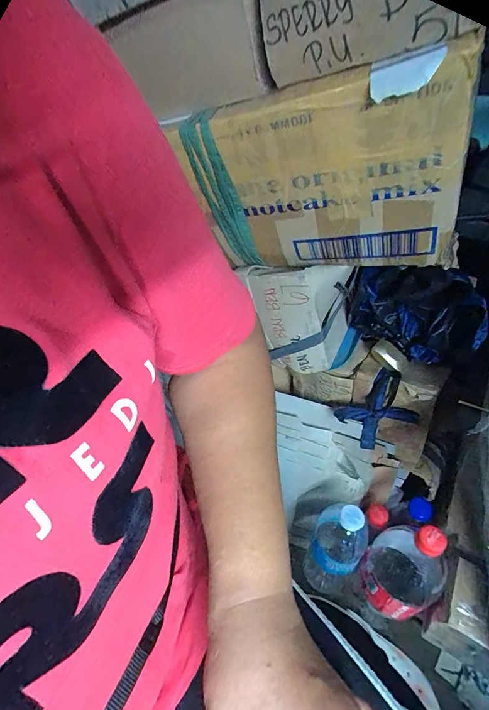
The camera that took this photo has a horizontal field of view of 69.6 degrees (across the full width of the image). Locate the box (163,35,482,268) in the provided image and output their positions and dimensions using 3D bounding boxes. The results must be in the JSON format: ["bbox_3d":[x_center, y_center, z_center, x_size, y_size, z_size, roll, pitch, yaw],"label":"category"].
[{"bbox_3d":[0.086,-0.182,0.394,0.274,0.213,0.048,4,57,29],"label":"box"}]

